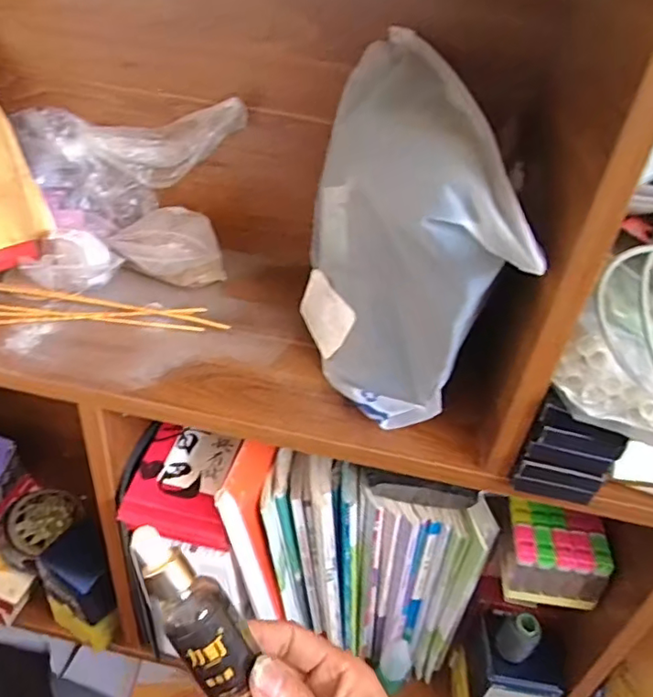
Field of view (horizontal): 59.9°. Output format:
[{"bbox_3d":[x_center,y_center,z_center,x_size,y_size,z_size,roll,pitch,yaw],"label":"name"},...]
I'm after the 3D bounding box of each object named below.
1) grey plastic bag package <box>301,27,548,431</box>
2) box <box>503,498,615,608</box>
[{"bbox_3d":[0.043,-0.076,0.398,0.088,0.204,0.213,1,35,-9],"label":"grey plastic bag package"},{"bbox_3d":[0.197,0.181,0.494,0.078,0.071,0.052,11,35,4],"label":"box"}]

